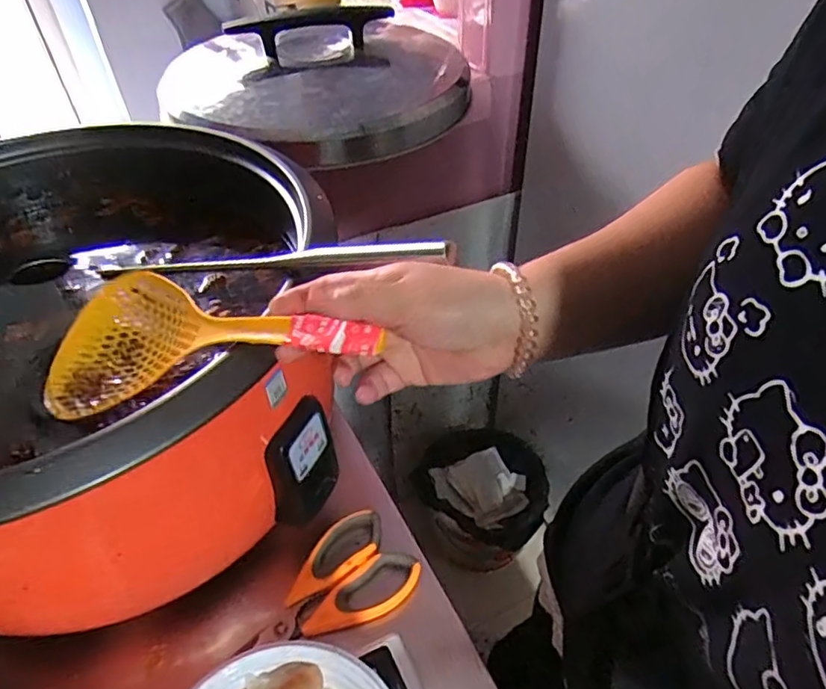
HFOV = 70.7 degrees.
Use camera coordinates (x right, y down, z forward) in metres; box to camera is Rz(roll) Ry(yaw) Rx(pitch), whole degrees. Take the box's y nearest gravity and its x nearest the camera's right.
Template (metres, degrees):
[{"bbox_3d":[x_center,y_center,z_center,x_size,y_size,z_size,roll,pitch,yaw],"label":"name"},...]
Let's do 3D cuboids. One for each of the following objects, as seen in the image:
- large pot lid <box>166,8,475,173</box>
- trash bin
[{"bbox_3d":[-0.123,-0.396,0.829,0.412,0.103,0.417,-1,43,1],"label":"large pot lid"},{"bbox_3d":[0.154,0.366,1.375,0.284,0.213,0.312,-1,43,1],"label":"trash bin"}]

